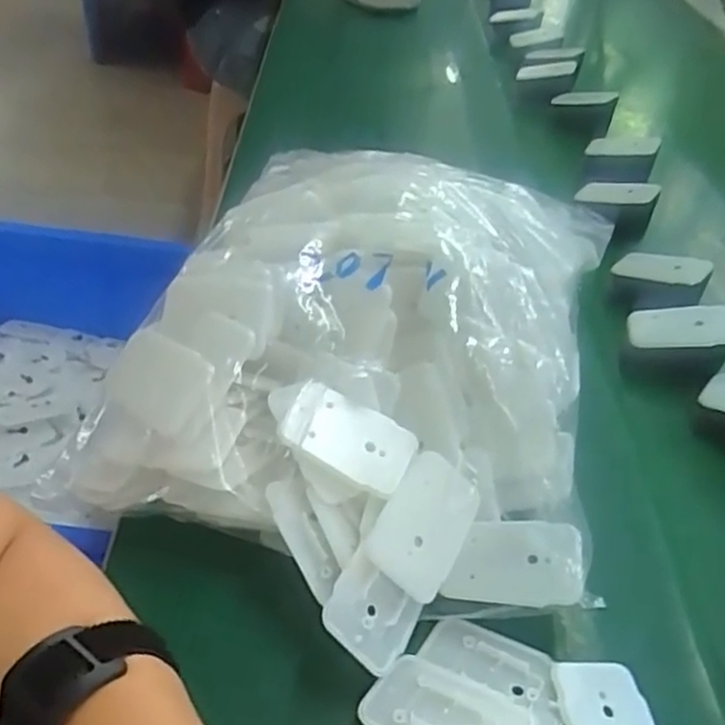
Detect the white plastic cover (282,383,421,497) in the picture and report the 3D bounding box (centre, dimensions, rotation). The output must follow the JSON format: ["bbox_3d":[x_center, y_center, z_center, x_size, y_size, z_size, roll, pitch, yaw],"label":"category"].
[{"bbox_3d":[-0.006,0.038,0.374,0.067,0.010,0.043,29,58,2],"label":"white plastic cover"}]

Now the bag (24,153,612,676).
[{"bbox_3d":[0.013,-0.025,0.432,0.265,0.105,0.349,15,42,11],"label":"bag"}]

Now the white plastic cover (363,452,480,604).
[{"bbox_3d":[0.032,0.078,0.358,0.041,0.006,0.067,32,62,5],"label":"white plastic cover"}]

